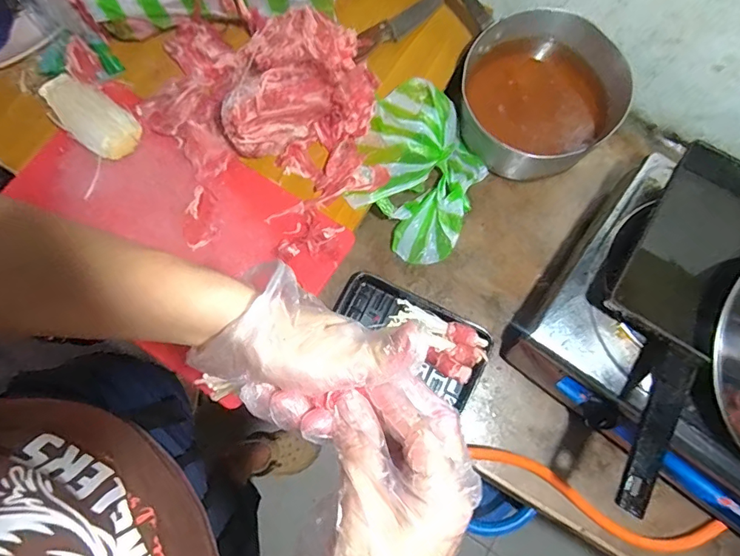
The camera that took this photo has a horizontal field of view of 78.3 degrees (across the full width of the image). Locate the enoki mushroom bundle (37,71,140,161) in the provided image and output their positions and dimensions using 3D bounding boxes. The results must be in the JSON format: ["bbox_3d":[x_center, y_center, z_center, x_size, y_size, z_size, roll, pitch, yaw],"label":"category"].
[{"bbox_3d":[-0.386,-0.222,0.627,0.157,0.042,0.069,35,79,7],"label":"enoki mushroom bundle"}]

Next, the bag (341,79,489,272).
[{"bbox_3d":[0.073,-0.155,0.679,0.183,0.082,0.223,27,78,6],"label":"bag"}]

